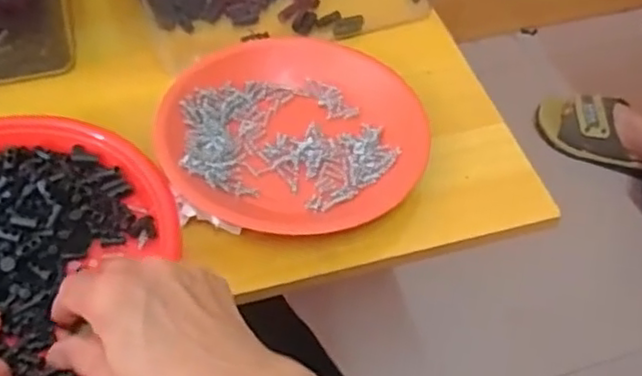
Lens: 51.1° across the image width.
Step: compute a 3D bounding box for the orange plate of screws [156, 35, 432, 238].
[{"bbox_3d":[-0.016,-0.054,0.512,0.190,0.028,0.194,0,53,0],"label":"orange plate of screws"}]

